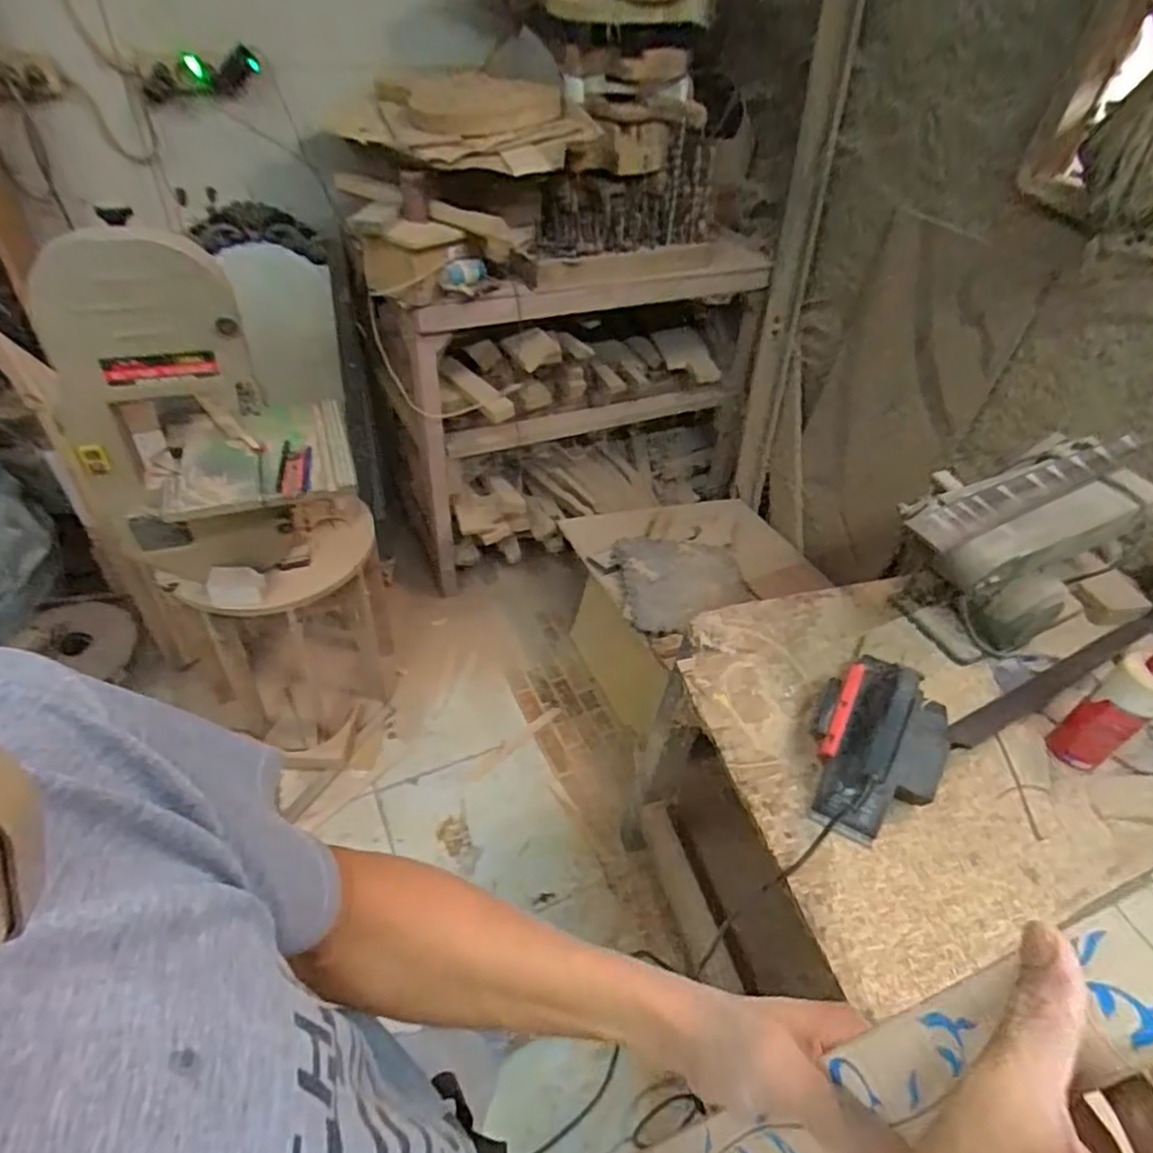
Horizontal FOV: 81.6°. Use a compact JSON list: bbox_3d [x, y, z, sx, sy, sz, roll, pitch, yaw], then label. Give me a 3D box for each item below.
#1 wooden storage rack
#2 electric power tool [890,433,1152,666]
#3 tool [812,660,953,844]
[{"bbox_3d":[-0.005,-0.437,1.803,1.026,0.836,0.349,-10,46,-15],"label":"wooden storage rack"},{"bbox_3d":[0.603,-0.023,0.981,0.440,0.273,0.206,-22,50,-25],"label":"electric power tool"},{"bbox_3d":[0.365,0.185,0.805,0.138,0.142,0.222,25,48,20],"label":"tool"}]

